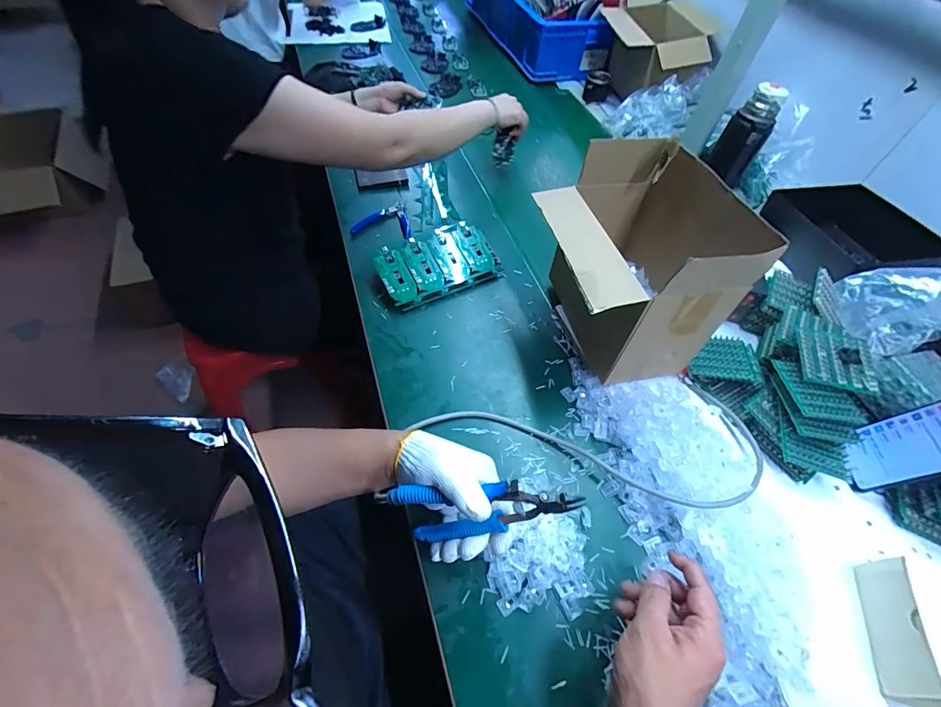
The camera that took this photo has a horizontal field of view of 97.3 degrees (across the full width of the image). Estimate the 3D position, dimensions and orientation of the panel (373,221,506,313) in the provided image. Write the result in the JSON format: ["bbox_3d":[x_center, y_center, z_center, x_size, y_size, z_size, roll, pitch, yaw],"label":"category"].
[{"bbox_3d":[-0.054,-0.146,0.674,0.191,0.029,0.115,-24,77,-20],"label":"panel"}]

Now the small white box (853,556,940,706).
[{"bbox_3d":[0.451,0.272,0.394,0.097,0.060,0.133,14,55,5],"label":"small white box"}]

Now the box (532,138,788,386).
[{"bbox_3d":[0.203,-0.121,0.546,0.210,0.206,0.231,-9,56,-11],"label":"box"}]

